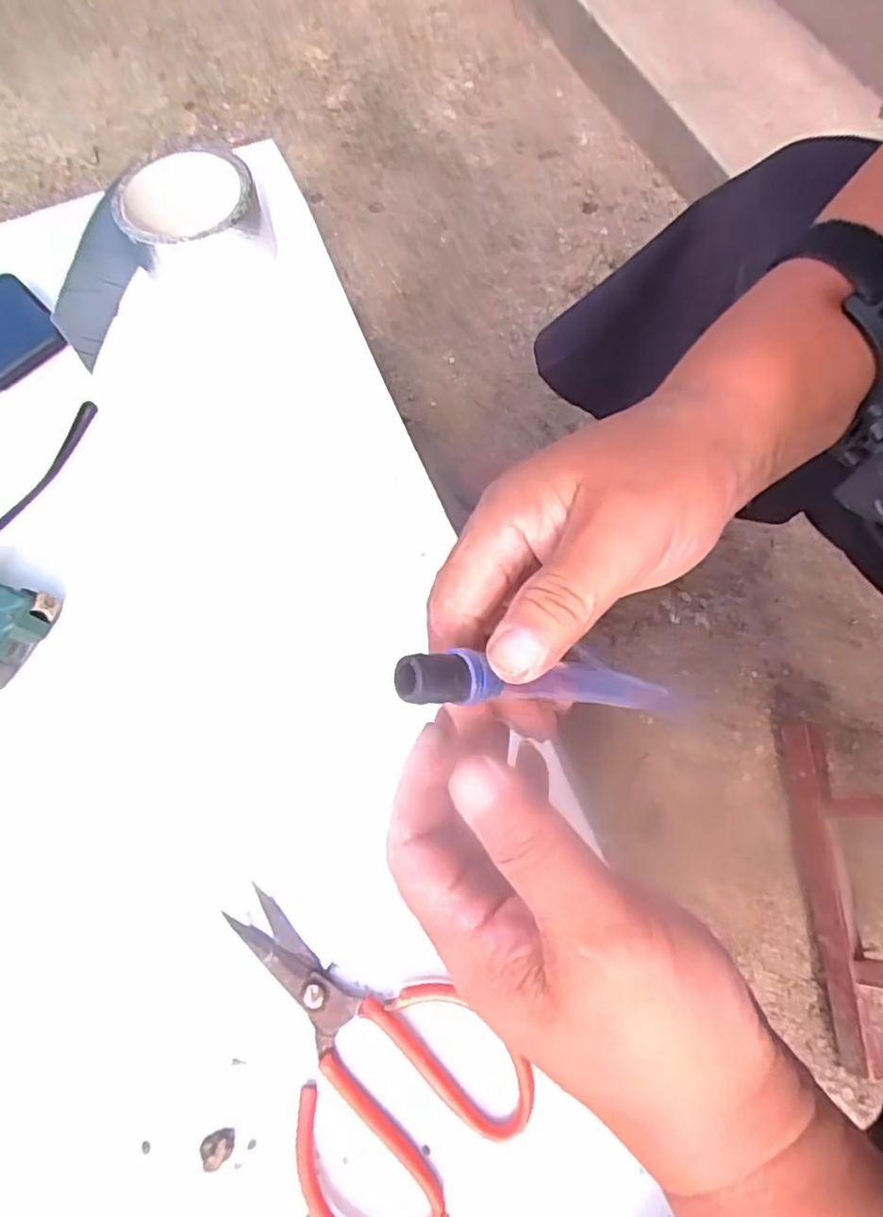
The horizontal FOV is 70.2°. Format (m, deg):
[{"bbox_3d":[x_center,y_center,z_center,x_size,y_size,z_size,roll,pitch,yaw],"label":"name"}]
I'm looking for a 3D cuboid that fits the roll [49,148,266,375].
[{"bbox_3d":[-0.197,-0.245,0.423,0.156,0.054,0.081,-33,70,-10],"label":"roll"}]

